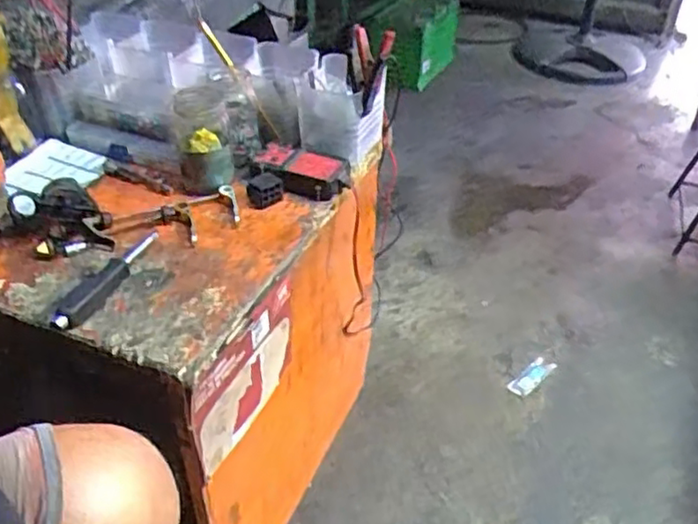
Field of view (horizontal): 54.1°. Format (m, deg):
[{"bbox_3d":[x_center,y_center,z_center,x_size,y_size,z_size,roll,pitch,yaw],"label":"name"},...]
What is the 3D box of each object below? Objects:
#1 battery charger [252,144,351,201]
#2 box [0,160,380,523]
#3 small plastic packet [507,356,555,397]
[{"bbox_3d":[-0.054,-0.107,0.794,0.113,0.031,0.052,14,41,14],"label":"battery charger"},{"bbox_3d":[-0.220,0.107,0.908,0.379,0.485,0.435,18,43,18],"label":"box"},{"bbox_3d":[0.322,0.201,1.203,0.104,0.005,0.035,-28,48,-31],"label":"small plastic packet"}]

